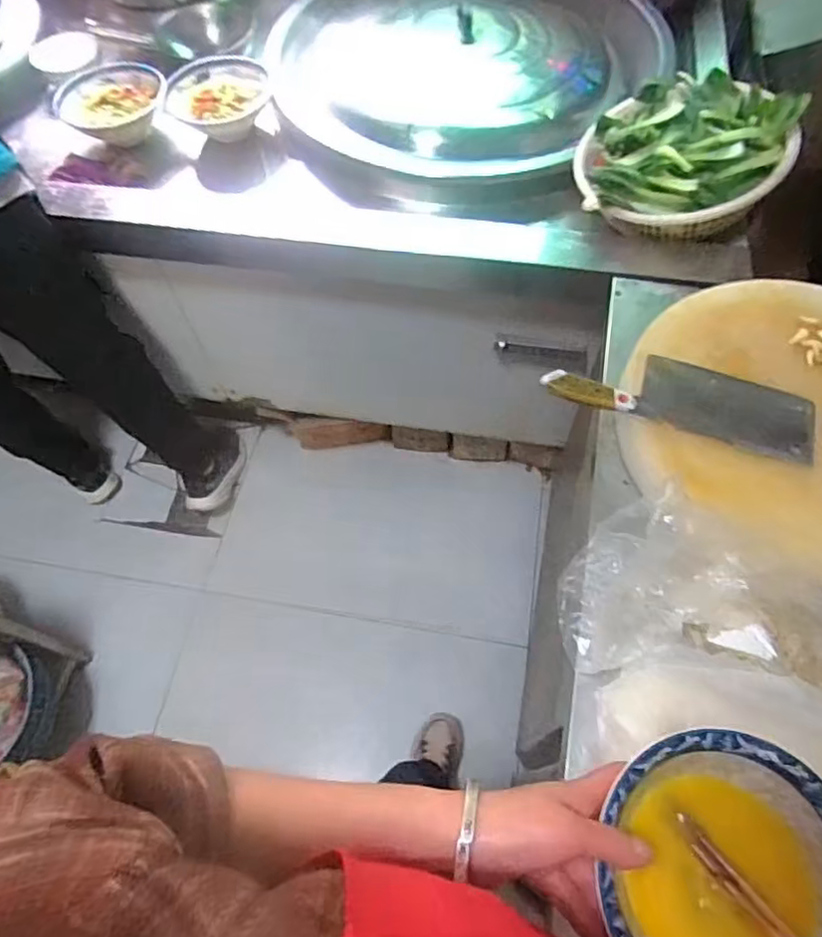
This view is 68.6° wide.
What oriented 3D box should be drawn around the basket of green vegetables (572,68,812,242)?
[{"bbox_3d":[0.413,-0.489,0.929,0.295,0.117,0.298,18,64,12],"label":"basket of green vegetables"}]

